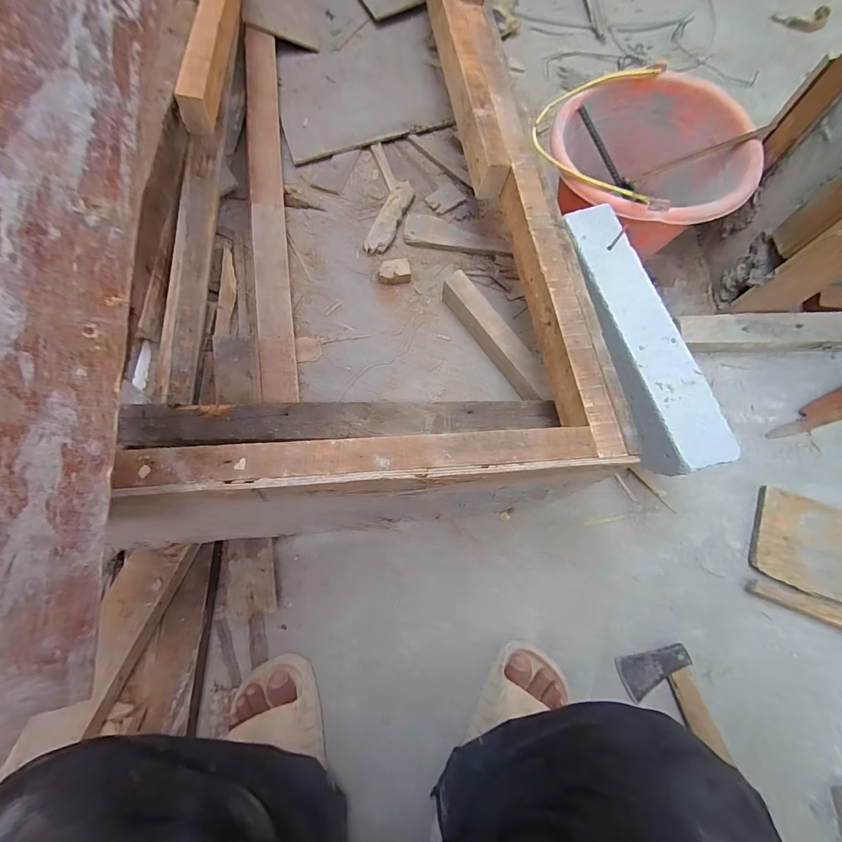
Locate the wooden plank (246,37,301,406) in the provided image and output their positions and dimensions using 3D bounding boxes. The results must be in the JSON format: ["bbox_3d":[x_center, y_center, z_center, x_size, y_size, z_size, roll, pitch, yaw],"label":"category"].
[{"bbox_3d":[-0.282,-0.413,0.773,0.062,0.014,0.797,0,74,-28],"label":"wooden plank"}]

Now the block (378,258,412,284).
[{"bbox_3d":[-0.049,-0.276,0.765,0.059,0.025,0.041,-6,72,-1],"label":"block"}]

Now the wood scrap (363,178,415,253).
[{"bbox_3d":[-0.060,-0.390,0.797,0.044,0.018,0.158,21,74,7],"label":"wood scrap"}]

